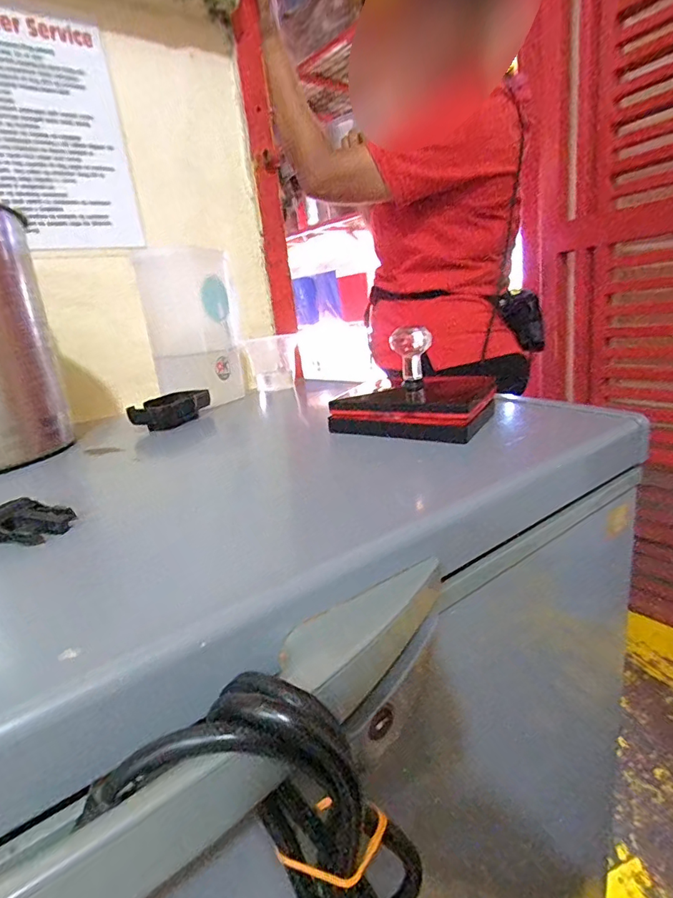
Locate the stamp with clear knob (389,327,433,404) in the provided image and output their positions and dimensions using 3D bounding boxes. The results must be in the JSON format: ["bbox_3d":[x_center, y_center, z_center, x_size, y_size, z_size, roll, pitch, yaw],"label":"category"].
[{"bbox_3d":[0.066,-0.072,0.422,0.033,0.064,0.033,-3,16,7],"label":"stamp with clear knob"}]

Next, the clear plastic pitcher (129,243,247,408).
[{"bbox_3d":[-0.180,-0.157,0.635,0.091,0.179,0.137,-3,16,7],"label":"clear plastic pitcher"}]

